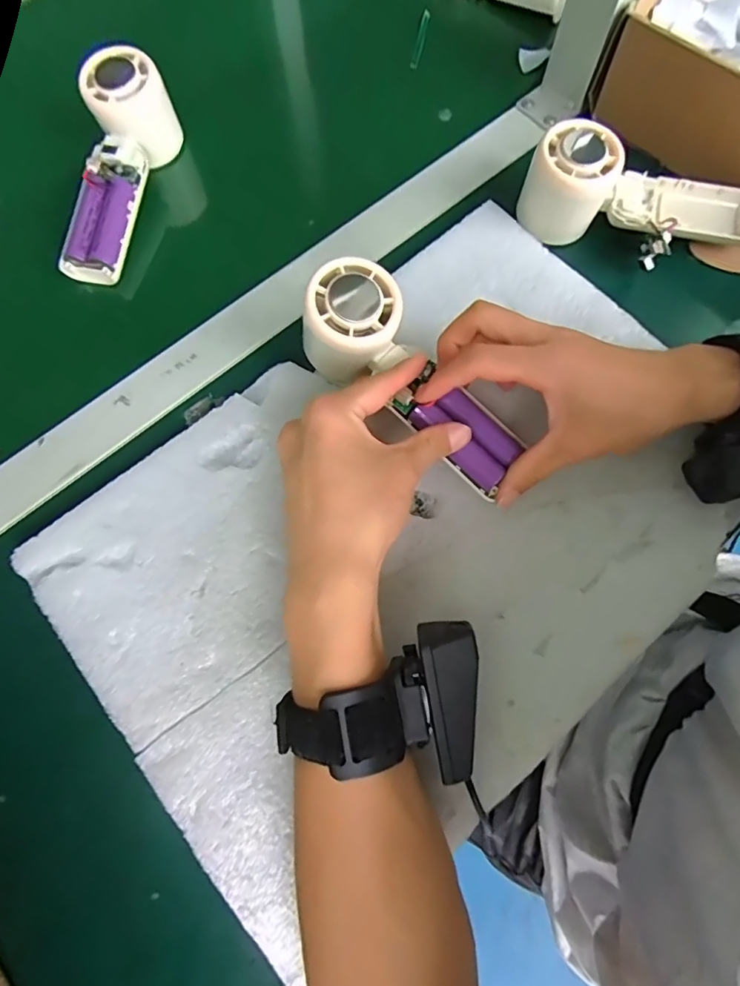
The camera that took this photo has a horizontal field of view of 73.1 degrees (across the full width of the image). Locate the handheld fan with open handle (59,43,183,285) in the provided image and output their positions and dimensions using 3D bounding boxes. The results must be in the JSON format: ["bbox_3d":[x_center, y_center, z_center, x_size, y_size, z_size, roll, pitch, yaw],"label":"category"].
[{"bbox_3d":[-0.190,-0.237,0.375,0.048,0.049,0.164,12,87,6],"label":"handheld fan with open handle"}]

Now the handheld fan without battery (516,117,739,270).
[{"bbox_3d":[0.189,-0.199,0.337,0.166,0.049,0.064,11,74,5],"label":"handheld fan without battery"}]

